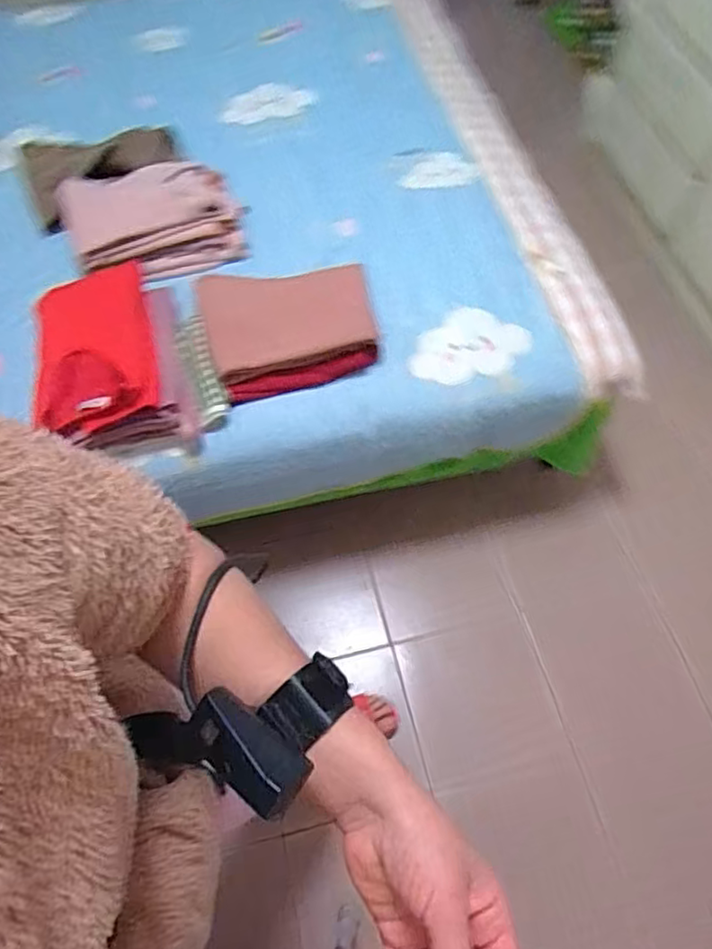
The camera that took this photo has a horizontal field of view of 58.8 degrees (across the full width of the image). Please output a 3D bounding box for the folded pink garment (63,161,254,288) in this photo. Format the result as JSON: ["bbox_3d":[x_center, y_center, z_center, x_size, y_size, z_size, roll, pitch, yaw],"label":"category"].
[{"bbox_3d":[-0.374,-0.471,1.171,0.297,0.107,0.193,-21,64,-10],"label":"folded pink garment"}]

